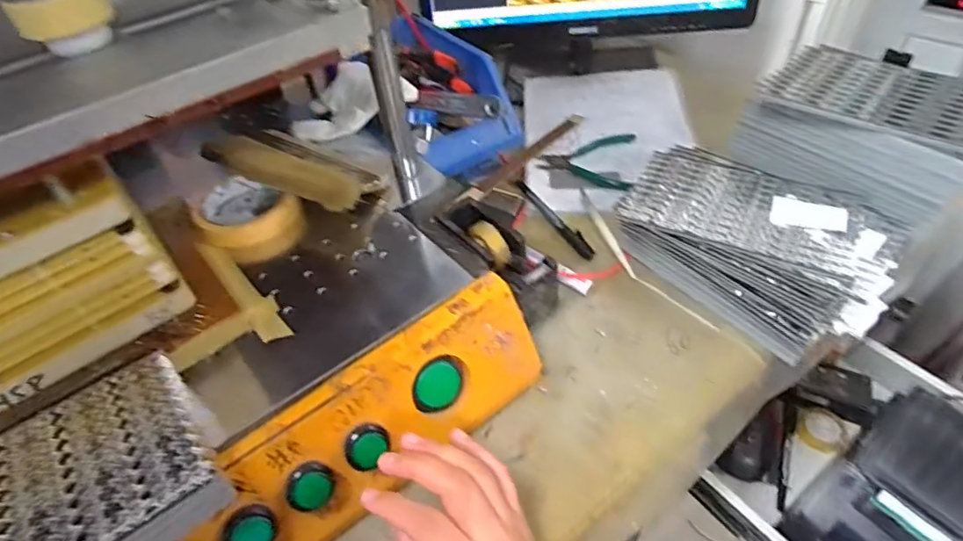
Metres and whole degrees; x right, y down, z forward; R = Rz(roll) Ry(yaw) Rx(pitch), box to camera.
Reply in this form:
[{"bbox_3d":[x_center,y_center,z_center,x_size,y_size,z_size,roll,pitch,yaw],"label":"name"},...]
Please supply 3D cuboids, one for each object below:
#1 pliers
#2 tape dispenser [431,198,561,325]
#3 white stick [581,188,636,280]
[{"bbox_3d":[0.130,-0.137,0.655,0.110,0.012,0.099,5,47,11],"label":"pliers"},{"bbox_3d":[0.008,-0.012,0.487,0.066,0.062,0.138,-35,65,-25],"label":"tape dispenser"},{"bbox_3d":[0.130,-0.043,0.568,0.013,0.009,0.145,-11,46,-5],"label":"white stick"}]

